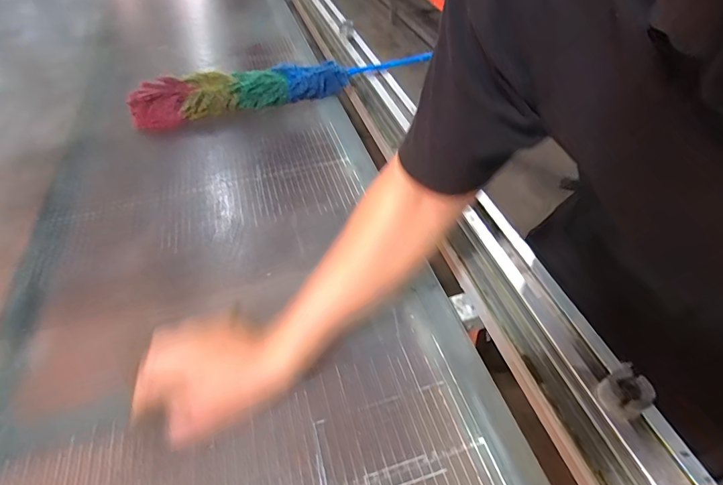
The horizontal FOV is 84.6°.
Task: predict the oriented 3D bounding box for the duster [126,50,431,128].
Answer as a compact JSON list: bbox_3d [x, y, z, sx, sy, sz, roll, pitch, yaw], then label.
[{"bbox_3d":[-0.149,-0.343,0.851,0.650,0.077,0.068,-16,49,-13],"label":"duster"}]

